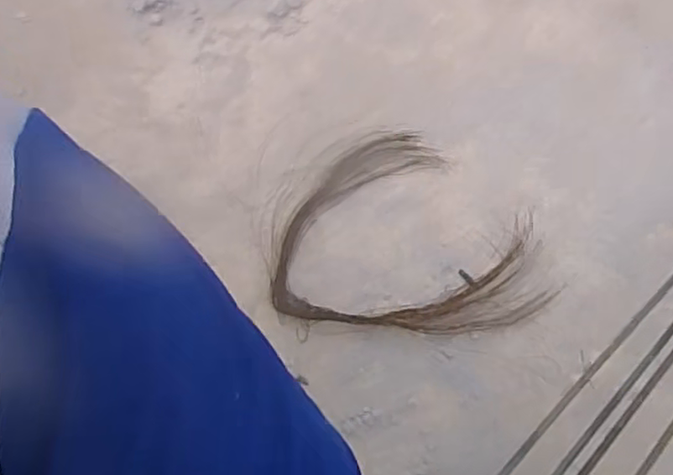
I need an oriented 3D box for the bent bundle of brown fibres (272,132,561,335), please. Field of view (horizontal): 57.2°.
[{"bbox_3d":[0.128,-0.022,1.032,0.419,0.049,0.384,7,63,1],"label":"bent bundle of brown fibres"}]

